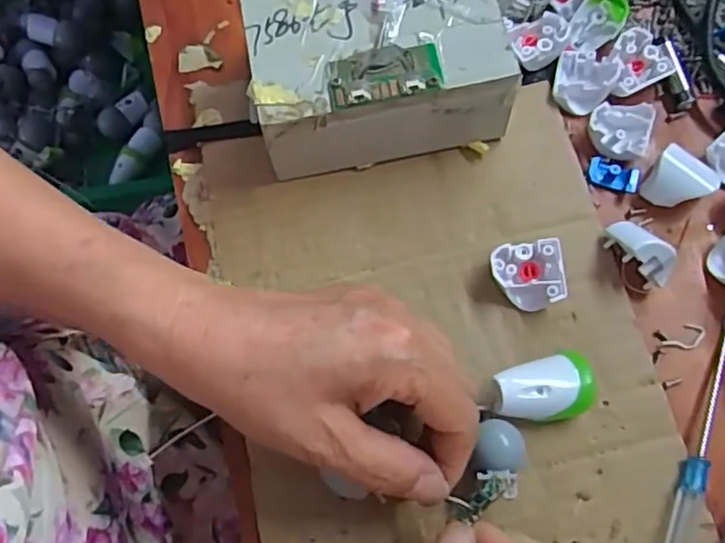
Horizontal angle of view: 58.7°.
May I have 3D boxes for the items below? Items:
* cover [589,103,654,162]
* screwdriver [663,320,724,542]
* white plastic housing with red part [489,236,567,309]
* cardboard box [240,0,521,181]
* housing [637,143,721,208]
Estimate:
[{"bbox_3d":[0.137,-0.077,0.343,0.032,0.013,0.032,18,72,7],"label":"cover"},{"bbox_3d":[0.151,0.077,0.287,0.011,0.011,0.124,24,72,9],"label":"screwdriver"},{"bbox_3d":[0.080,0.002,0.312,0.033,0.018,0.030,-2,70,0],"label":"white plastic housing with red part"},{"bbox_3d":[0.004,-0.111,0.334,0.122,0.058,0.099,-11,71,-3],"label":"cardboard box"},{"bbox_3d":[0.162,-0.045,0.332,0.030,0.021,0.028,0,70,1],"label":"housing"}]

